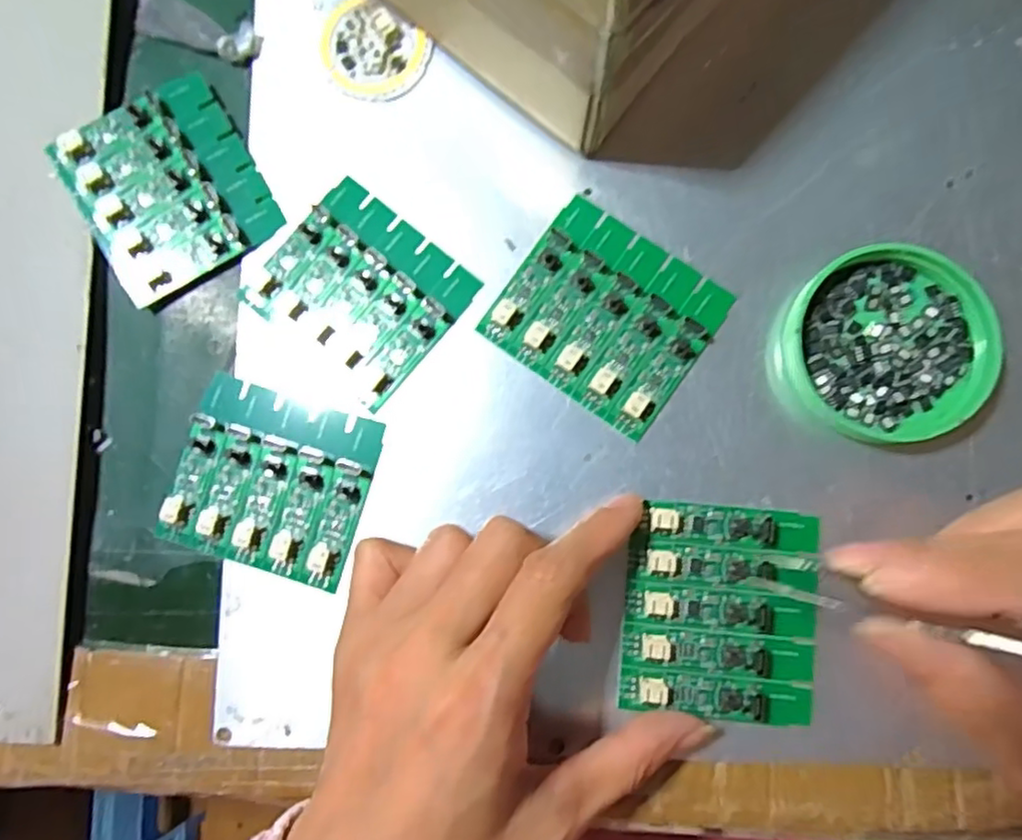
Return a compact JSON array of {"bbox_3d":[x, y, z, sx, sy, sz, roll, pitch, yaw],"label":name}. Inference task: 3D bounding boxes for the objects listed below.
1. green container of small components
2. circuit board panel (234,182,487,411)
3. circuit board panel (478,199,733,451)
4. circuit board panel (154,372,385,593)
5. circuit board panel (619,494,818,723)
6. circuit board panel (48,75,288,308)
[{"bbox_3d":[0.125,-0.026,0.220,0.064,0.014,0.061,0,84,3],"label":"green container of small components"},{"bbox_3d":[-0.055,-0.046,0.239,0.067,0.004,0.060,40,87,6],"label":"circuit board panel"},{"bbox_3d":[0.034,-0.037,0.232,0.068,0.005,0.060,36,87,6],"label":"circuit board panel"},{"bbox_3d":[-0.084,0.021,0.233,0.067,0.006,0.059,16,85,4],"label":"circuit board panel"},{"bbox_3d":[0.070,0.063,0.219,0.062,0.006,0.068,4,84,3],"label":"circuit board panel"},{"bbox_3d":[-0.127,-0.085,0.243,0.061,0.013,0.067,-30,83,0],"label":"circuit board panel"}]

